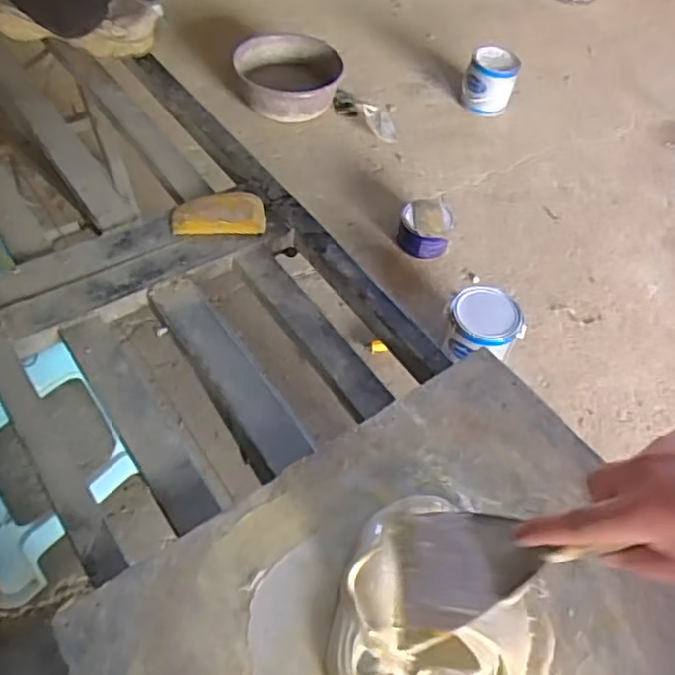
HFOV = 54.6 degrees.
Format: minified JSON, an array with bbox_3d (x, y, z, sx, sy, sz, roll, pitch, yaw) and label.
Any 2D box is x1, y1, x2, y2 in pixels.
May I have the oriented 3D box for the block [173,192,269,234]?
[{"bbox_3d":[-0.135,-0.142,0.739,0.101,0.015,0.068,-5,51,-10],"label":"block"}]

